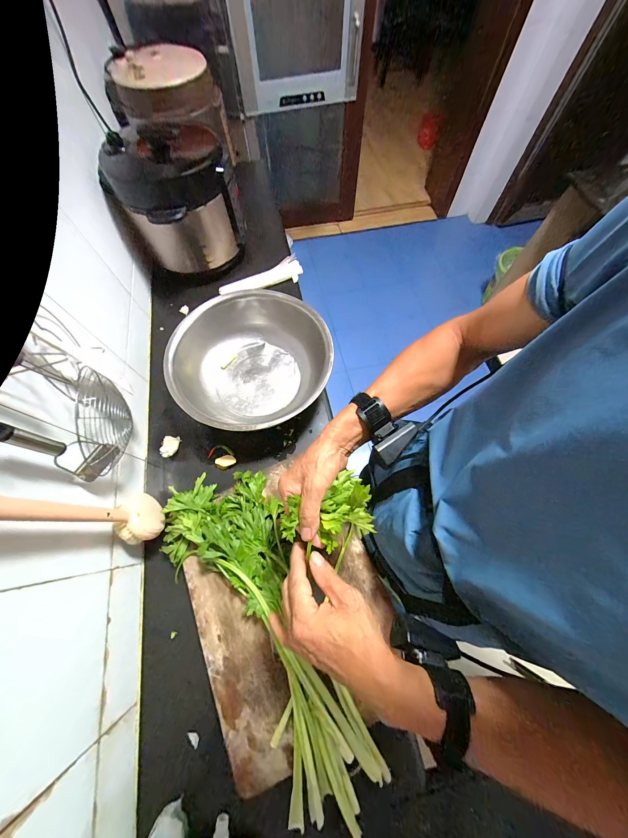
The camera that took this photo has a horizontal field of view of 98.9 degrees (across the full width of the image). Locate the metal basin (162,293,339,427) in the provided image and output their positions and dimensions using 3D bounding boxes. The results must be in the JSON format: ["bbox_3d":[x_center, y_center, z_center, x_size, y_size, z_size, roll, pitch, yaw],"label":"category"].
[{"bbox_3d":[-0.144,-0.126,0.596,0.303,0.100,0.323,0,67,1],"label":"metal basin"}]

